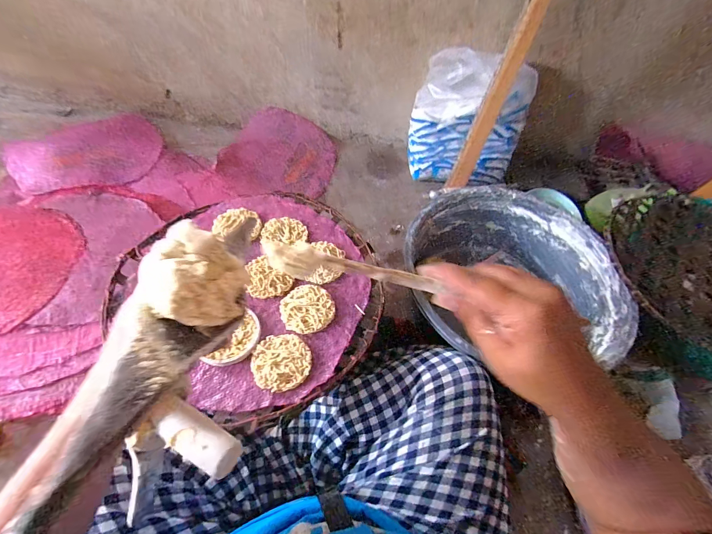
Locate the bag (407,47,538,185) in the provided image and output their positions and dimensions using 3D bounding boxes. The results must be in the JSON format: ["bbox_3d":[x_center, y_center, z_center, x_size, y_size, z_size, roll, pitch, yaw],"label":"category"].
[{"bbox_3d":[0.290,-0.373,0.849,0.291,0.291,0.122,15,56,5],"label":"bag"}]

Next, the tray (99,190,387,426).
[{"bbox_3d":[-0.149,0.018,0.503,0.385,0.023,0.344,30,58,15],"label":"tray"}]

